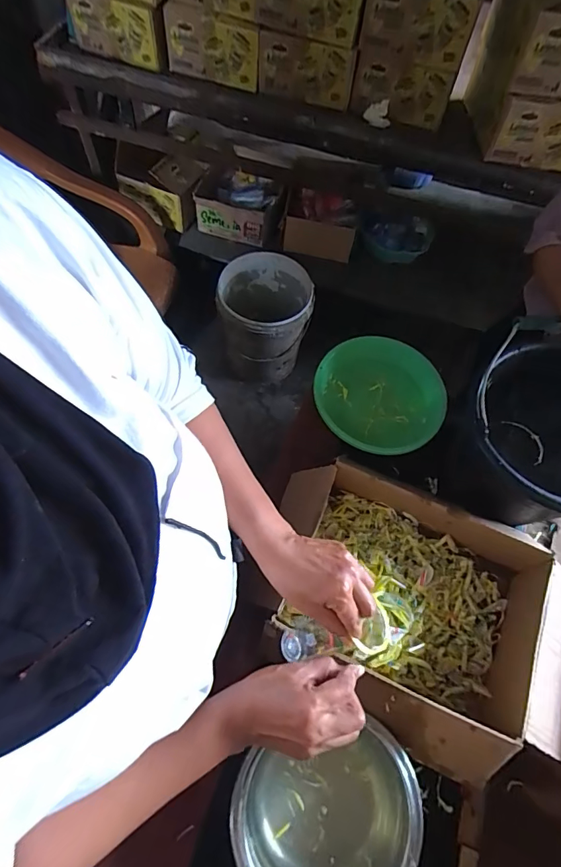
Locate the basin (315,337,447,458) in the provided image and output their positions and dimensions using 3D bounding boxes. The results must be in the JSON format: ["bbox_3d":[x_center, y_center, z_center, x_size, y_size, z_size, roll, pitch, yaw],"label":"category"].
[{"bbox_3d":[0.174,-0.066,0.807,0.217,0.071,0.228,1,65,-3],"label":"basin"}]

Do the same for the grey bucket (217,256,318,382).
[{"bbox_3d":[-0.053,-0.388,1.558,0.304,0.358,0.315,6,65,-1],"label":"grey bucket"}]

